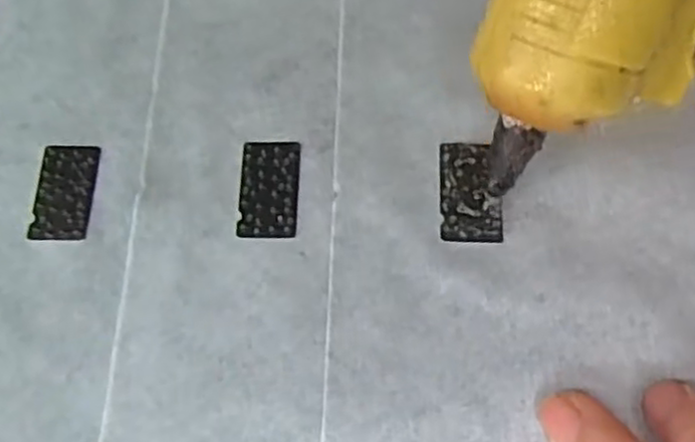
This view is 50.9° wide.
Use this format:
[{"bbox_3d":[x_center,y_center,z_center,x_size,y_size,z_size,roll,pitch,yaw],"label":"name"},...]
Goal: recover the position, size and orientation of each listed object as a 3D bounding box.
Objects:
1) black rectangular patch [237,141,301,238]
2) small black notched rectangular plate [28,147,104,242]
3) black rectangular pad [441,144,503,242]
[{"bbox_3d":[-0.022,-0.010,0.200,0.016,0.004,0.029,-1,67,2],"label":"black rectangular patch"},{"bbox_3d":[-0.079,-0.009,0.203,0.016,0.004,0.029,0,67,3],"label":"small black notched rectangular plate"},{"bbox_3d":[0.033,-0.009,0.194,0.016,0.004,0.029,1,67,3],"label":"black rectangular pad"}]

